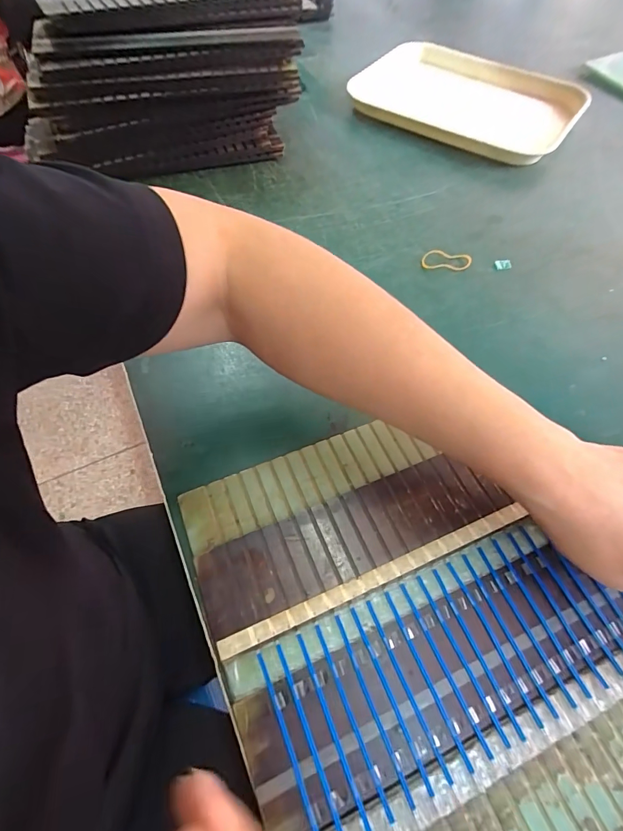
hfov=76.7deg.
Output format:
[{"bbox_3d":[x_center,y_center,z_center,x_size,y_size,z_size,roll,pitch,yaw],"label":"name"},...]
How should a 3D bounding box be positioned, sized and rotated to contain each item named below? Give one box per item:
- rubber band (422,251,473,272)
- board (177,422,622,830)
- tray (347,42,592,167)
[{"bbox_3d":[0.142,-0.163,0.413,0.052,0.005,0.023,1,60,-2],"label":"rubber band"},{"bbox_3d":[0.077,0.120,0.246,0.257,0.009,0.257,-19,63,-13],"label":"board"},{"bbox_3d":[0.223,-0.461,0.572,0.301,0.034,0.218,27,64,13],"label":"tray"}]

